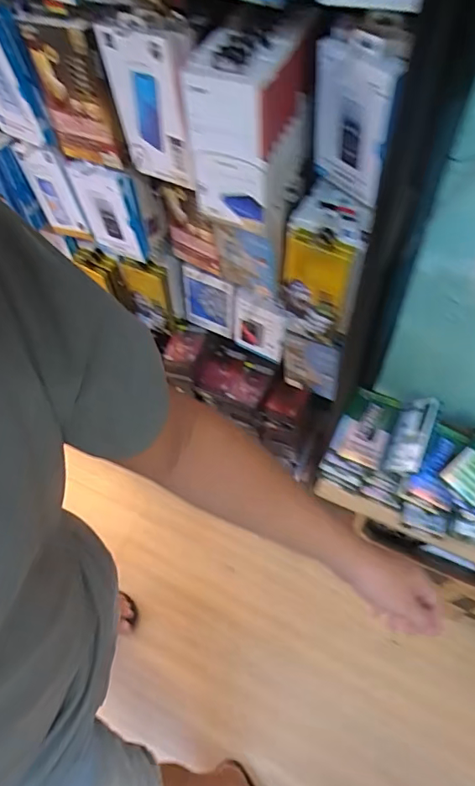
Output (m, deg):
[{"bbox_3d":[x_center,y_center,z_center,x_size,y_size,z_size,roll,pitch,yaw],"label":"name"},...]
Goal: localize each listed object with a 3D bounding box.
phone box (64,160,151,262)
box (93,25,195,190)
[{"bbox_3d":[-0.262,-0.369,1.034,0.148,0.197,0.041,21,61,17],"label":"phone box"},{"bbox_3d":[-0.135,-0.437,0.788,0.154,0.215,0.024,30,64,21],"label":"box"}]

